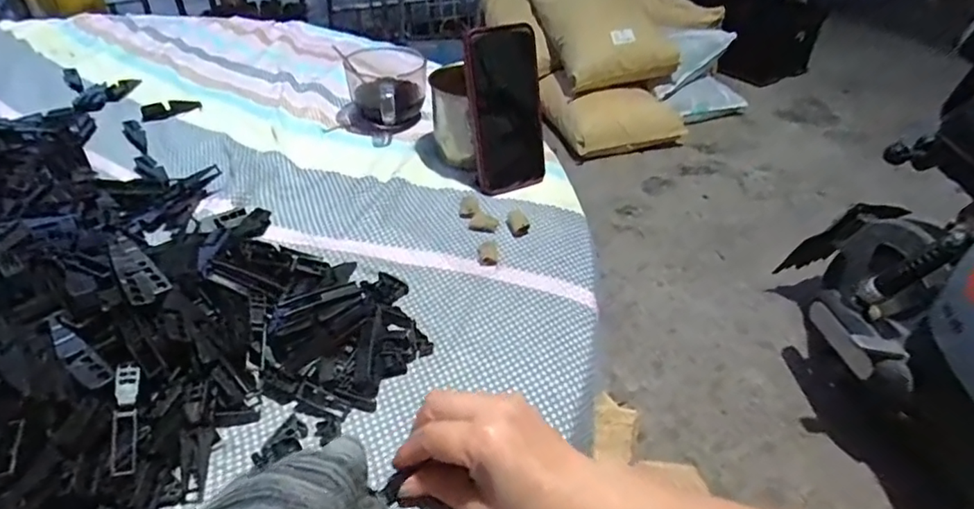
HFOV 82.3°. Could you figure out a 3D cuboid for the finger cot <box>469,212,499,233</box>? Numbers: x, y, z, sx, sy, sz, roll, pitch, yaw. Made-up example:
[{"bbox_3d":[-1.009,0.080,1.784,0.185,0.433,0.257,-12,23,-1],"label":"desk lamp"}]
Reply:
[{"bbox_3d":[-0.003,-0.030,0.531,0.027,0.006,0.024,13,41,12],"label":"finger cot"}]

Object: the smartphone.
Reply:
[{"bbox_3d":[0.022,-0.144,0.562,0.072,0.161,0.008,-14,24,-16],"label":"smartphone"}]

